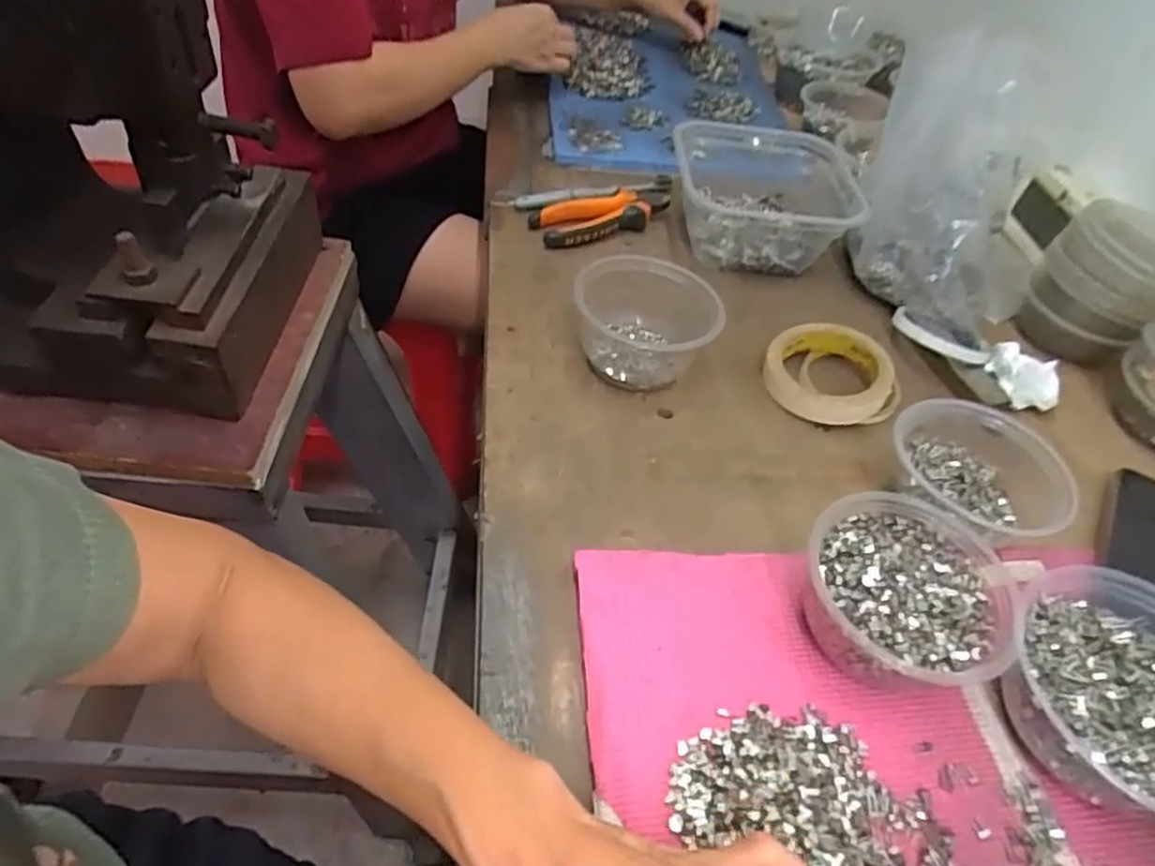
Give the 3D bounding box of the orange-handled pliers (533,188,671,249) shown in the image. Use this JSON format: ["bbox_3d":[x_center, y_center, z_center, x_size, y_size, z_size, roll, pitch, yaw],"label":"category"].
[{"bbox_3d":[0.030,-0.218,0.706,0.148,0.025,0.054,-16,53,-23],"label":"orange-handled pliers"}]

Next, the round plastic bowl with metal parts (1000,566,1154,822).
[{"bbox_3d":[0.298,0.146,0.388,0.126,0.056,0.137,3,48,-4],"label":"round plastic bowl with metal parts"}]

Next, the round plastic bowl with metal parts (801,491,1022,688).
[{"bbox_3d":[0.190,0.097,0.417,0.120,0.056,0.111,3,48,-4],"label":"round plastic bowl with metal parts"}]

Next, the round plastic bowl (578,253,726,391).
[{"bbox_3d":[0.053,-0.084,0.567,0.115,0.064,0.100,11,48,3],"label":"round plastic bowl"}]

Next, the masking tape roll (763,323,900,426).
[{"bbox_3d":[0.204,-0.050,0.581,0.098,0.033,0.098,3,48,-4],"label":"masking tape roll"}]

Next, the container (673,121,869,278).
[{"bbox_3d":[0.192,-0.247,0.721,0.193,0.065,0.184,11,47,0],"label":"container"}]

